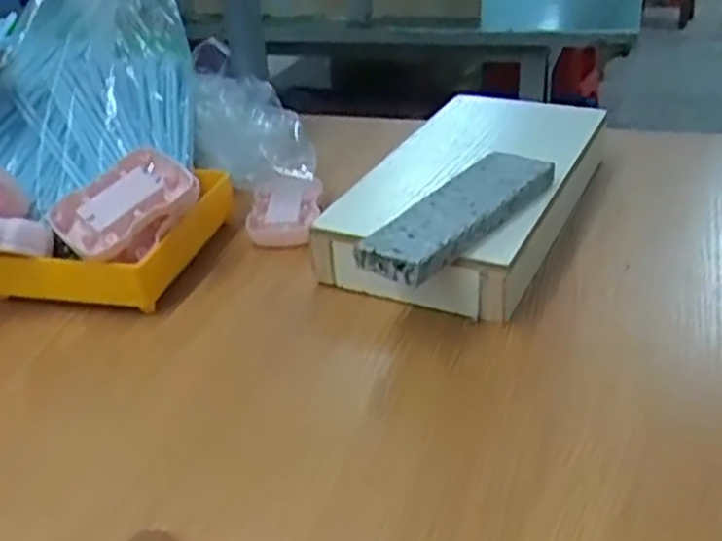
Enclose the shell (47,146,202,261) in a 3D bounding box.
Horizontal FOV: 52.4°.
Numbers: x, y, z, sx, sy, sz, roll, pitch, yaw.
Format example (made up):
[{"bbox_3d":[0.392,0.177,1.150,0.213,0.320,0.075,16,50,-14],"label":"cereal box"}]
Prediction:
[{"bbox_3d":[-0.154,-0.044,0.480,0.055,0.021,0.087,37,65,16],"label":"shell"}]

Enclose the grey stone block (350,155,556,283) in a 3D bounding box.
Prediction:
[{"bbox_3d":[0.062,-0.037,0.450,0.043,0.020,0.151,21,39,36],"label":"grey stone block"}]

